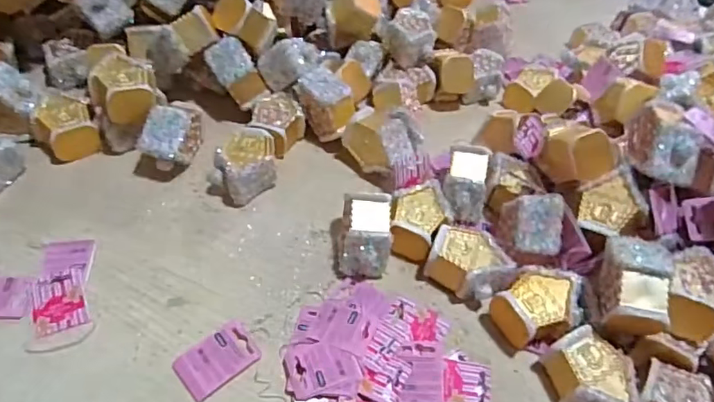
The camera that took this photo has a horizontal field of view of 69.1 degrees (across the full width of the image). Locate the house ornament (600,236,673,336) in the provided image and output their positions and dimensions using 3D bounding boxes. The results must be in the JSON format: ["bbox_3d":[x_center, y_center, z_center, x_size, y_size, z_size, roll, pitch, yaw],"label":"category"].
[{"bbox_3d":[0.249,0.076,0.470,0.046,0.060,0.086,16,50,7],"label":"house ornament"}]

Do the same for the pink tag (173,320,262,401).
[{"bbox_3d":[-0.124,0.142,0.466,0.045,0.013,0.070,38,56,24],"label":"pink tag"}]

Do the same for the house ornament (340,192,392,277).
[{"bbox_3d":[0.009,0.037,0.535,0.047,0.071,0.061,3,49,-4],"label":"house ornament"}]

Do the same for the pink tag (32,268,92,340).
[{"bbox_3d":[-0.282,0.094,0.490,0.046,0.004,0.061,-17,53,-19],"label":"pink tag"}]

